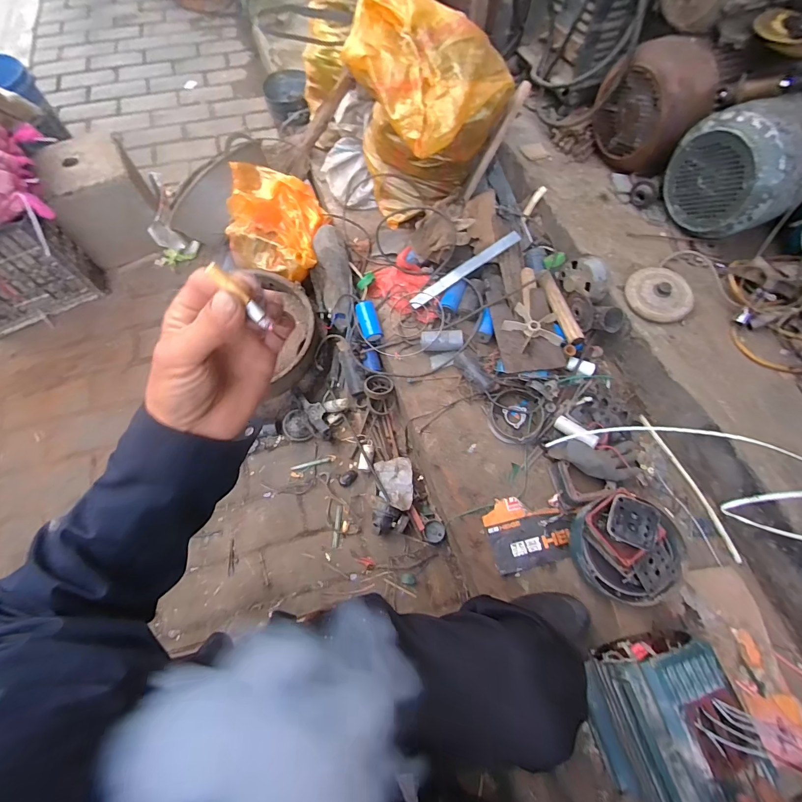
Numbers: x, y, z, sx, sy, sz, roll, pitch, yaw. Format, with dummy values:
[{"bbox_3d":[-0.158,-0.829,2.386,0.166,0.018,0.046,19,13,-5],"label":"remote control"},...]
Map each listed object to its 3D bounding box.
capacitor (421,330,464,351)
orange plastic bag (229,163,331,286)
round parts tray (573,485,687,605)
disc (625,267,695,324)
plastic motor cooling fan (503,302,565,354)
[{"bbox_3d":[0.103,-0.147,0.969,0.102,0.044,0.049,-1,65,-2],"label":"capacitor"},{"bbox_3d":[-0.358,-0.510,1.105,0.266,0.165,0.256,9,65,3],"label":"orange plastic bag"},{"bbox_3d":[0.424,0.274,0.713,0.191,0.059,0.178,28,92,15],"label":"round parts tray"},{"bbox_3d":[0.582,-0.244,0.870,0.127,0.023,0.144,-9,68,11],"label":"disc"},{"bbox_3d":[0.319,-0.171,0.919,0.140,0.015,0.123,31,68,12],"label":"plastic motor cooling fan"}]

